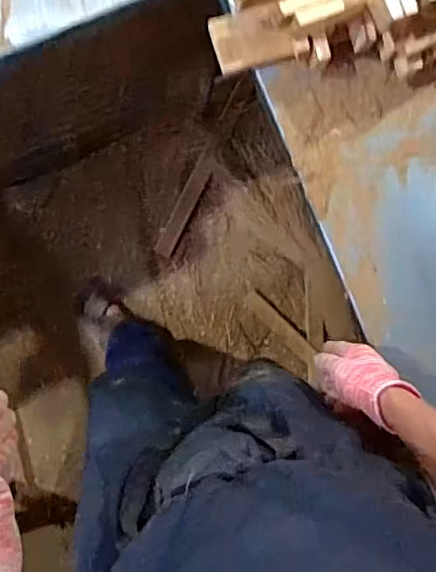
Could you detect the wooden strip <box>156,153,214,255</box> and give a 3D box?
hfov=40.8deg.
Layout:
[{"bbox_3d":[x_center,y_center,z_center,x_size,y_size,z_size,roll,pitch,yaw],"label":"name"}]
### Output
[{"bbox_3d":[-0.075,-0.190,1.400,0.037,0.010,0.257,27,96,-2],"label":"wooden strip"}]

